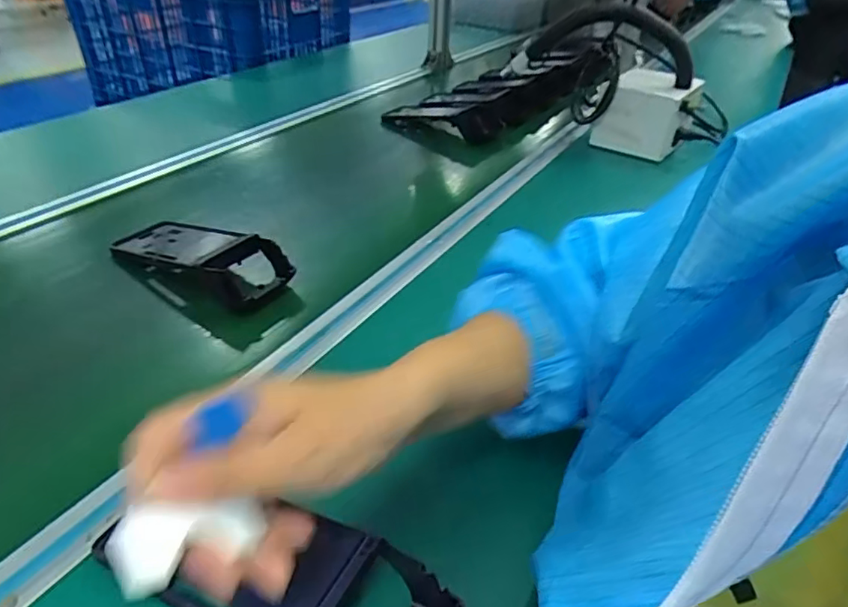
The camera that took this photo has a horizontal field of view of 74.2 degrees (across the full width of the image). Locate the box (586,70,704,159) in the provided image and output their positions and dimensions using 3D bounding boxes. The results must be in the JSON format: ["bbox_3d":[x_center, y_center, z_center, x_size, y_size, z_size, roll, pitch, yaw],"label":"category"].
[{"bbox_3d":[0.351,-0.308,0.906,0.133,0.111,0.097,14,37,15],"label":"box"}]

